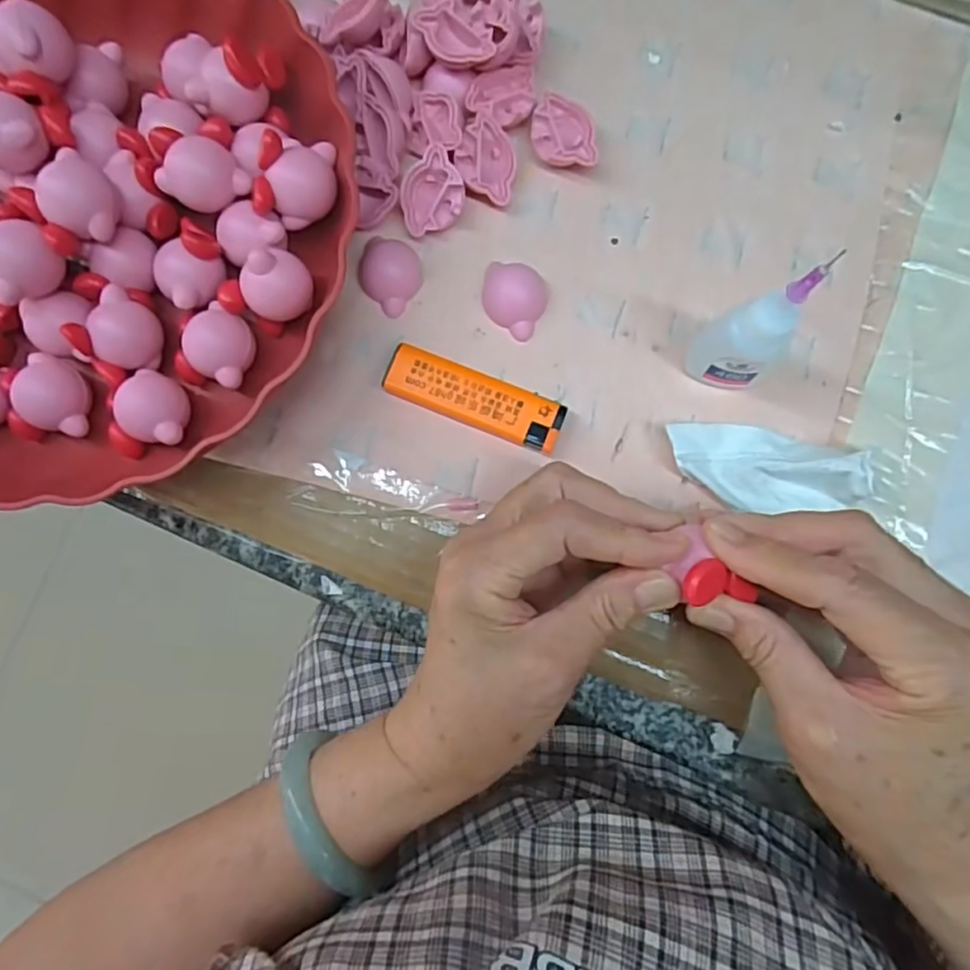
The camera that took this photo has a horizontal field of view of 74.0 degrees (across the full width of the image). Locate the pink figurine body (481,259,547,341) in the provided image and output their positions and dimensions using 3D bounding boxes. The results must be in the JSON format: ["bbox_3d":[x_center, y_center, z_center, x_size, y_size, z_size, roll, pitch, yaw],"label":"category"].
[{"bbox_3d":[0.013,-0.084,0.292,0.029,0.011,0.032,13,85,3],"label":"pink figurine body"}]

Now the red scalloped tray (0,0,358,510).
[{"bbox_3d":[-0.178,-0.120,0.282,0.240,0.053,0.239,-18,84,0],"label":"red scalloped tray"}]

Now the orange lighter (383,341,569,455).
[{"bbox_3d":[-0.004,-0.038,0.286,0.079,0.012,0.024,22,86,4],"label":"orange lighter"}]

